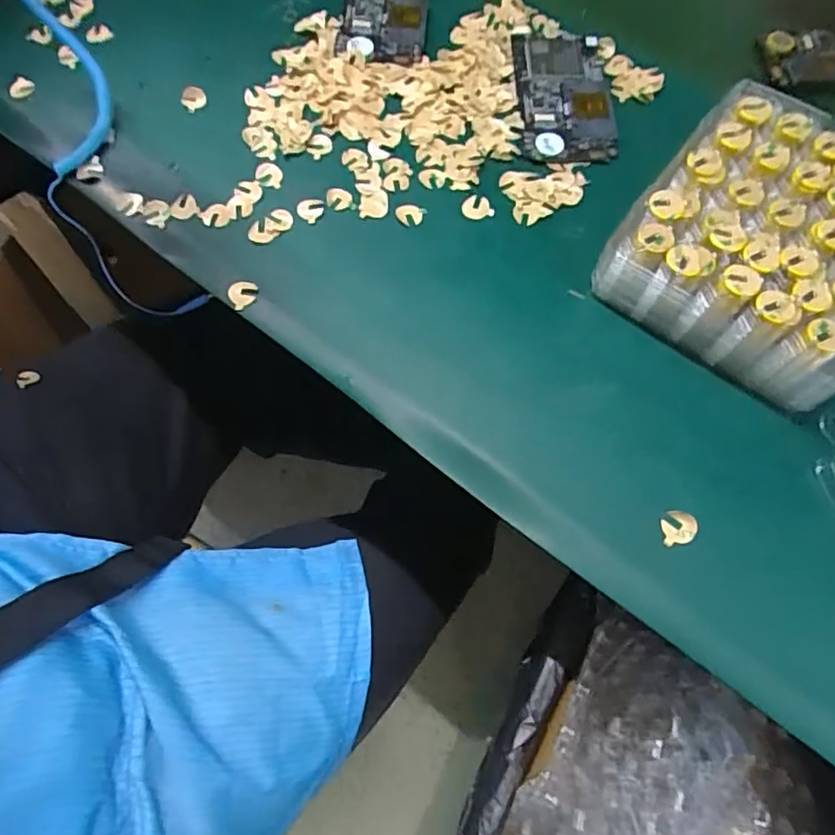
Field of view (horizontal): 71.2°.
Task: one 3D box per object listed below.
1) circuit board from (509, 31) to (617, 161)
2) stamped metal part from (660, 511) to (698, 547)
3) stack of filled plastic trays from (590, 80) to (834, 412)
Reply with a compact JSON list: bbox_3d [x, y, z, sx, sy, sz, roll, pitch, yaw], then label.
[{"bbox_3d":[0.105,-0.230,0.418,0.066,0.009,0.107,-2,78,1],"label":"circuit board"},{"bbox_3d":[0.136,0.057,0.303,0.018,0.006,0.017,1,66,-3],"label":"stamped metal part"},{"bbox_3d":[0.212,-0.108,0.353,0.147,0.064,0.161,37,69,13],"label":"stack of filled plastic trays"}]

